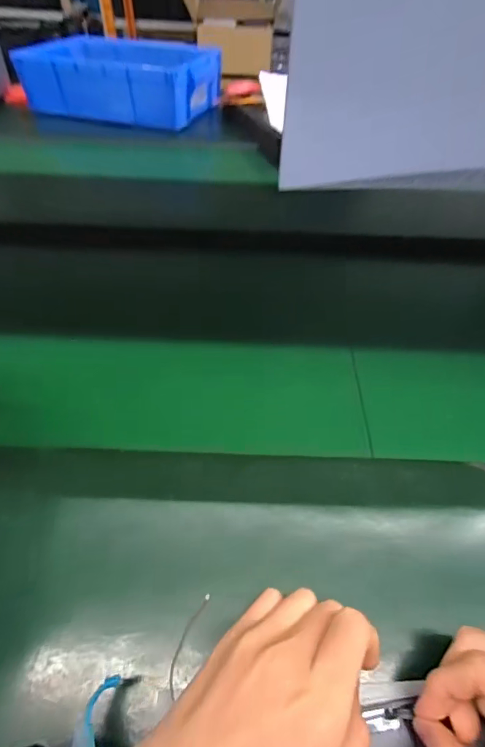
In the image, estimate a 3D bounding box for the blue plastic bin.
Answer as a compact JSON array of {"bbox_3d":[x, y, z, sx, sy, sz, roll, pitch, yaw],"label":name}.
[{"bbox_3d":[-0.248,-0.618,0.838,0.367,0.100,0.237,18,51,13],"label":"blue plastic bin"}]

